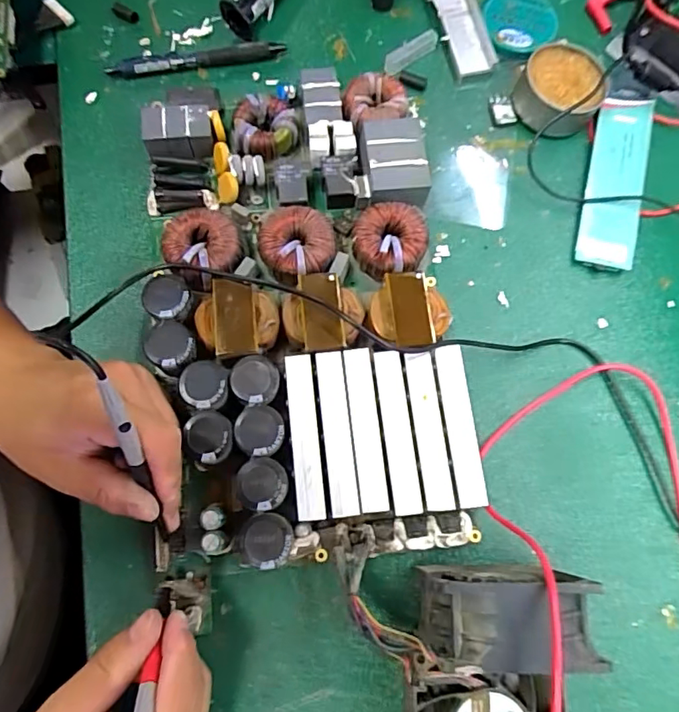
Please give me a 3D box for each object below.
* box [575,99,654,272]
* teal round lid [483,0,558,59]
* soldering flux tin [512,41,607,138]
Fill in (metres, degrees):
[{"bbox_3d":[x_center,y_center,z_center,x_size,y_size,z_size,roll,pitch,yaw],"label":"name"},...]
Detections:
[{"bbox_3d":[0.208,-0.131,0.395,0.040,0.015,0.142,15,74,4],"label":"box"},{"bbox_3d":[0.150,-0.279,0.435,0.059,0.011,0.066,29,76,7],"label":"teal round lid"},{"bbox_3d":[0.170,-0.207,0.406,0.063,0.031,0.072,27,76,7],"label":"soldering flux tin"}]

